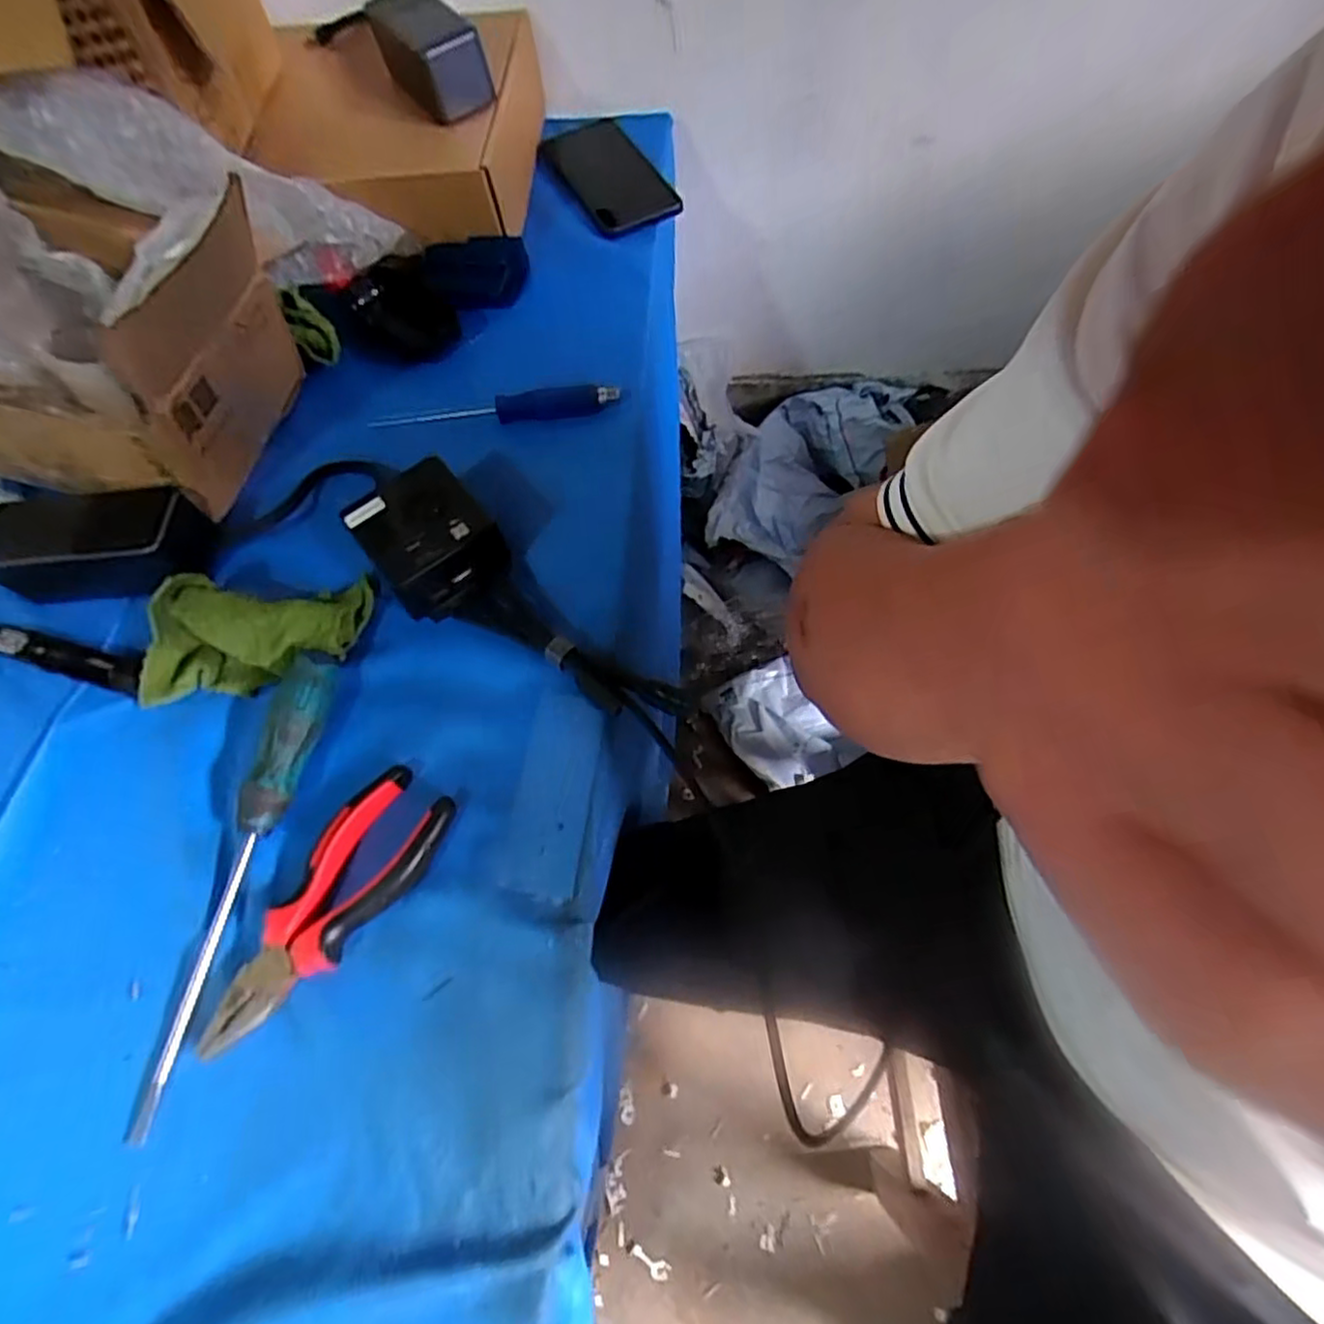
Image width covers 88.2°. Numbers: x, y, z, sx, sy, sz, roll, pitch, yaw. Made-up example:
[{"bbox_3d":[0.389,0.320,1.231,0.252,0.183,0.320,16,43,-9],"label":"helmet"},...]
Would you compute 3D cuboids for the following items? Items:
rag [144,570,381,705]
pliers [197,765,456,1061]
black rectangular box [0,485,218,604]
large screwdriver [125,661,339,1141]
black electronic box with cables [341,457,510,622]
[{"bbox_3d":[-0.259,-0.020,0.429,0.136,0.034,0.068,-7,63,0],"label":"rag"},{"bbox_3d":[-0.173,0.128,0.357,0.052,0.016,0.151,29,68,17],"label":"pliers"},{"bbox_3d":[-0.376,-0.077,0.458,0.136,0.041,0.066,-4,63,1],"label":"black rectangular box"},{"bbox_3d":[-0.225,0.106,0.362,0.029,0.034,0.246,6,64,7],"label":"large screwdriver"},{"bbox_3d":[-0.149,-0.077,0.437,0.072,0.045,0.081,-37,67,-14],"label":"black electronic box with cables"}]

